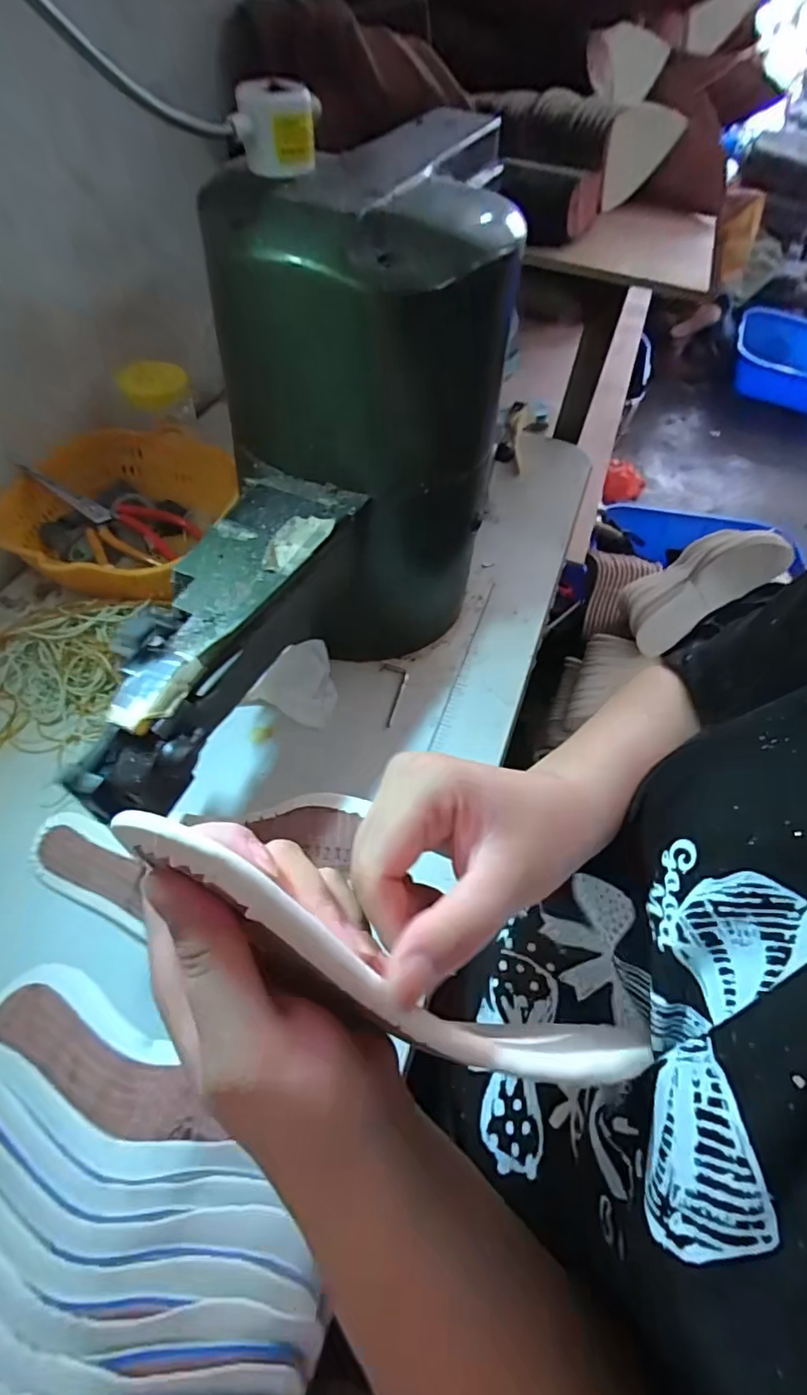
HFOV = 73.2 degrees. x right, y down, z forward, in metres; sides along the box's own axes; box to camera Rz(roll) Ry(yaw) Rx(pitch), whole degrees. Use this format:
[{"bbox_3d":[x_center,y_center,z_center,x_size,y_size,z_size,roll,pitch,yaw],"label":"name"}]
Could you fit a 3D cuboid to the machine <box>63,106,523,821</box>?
[{"bbox_3d":[-0.077,-0.128,0.396,0.158,0.327,0.415,32,60,16],"label":"machine"}]

